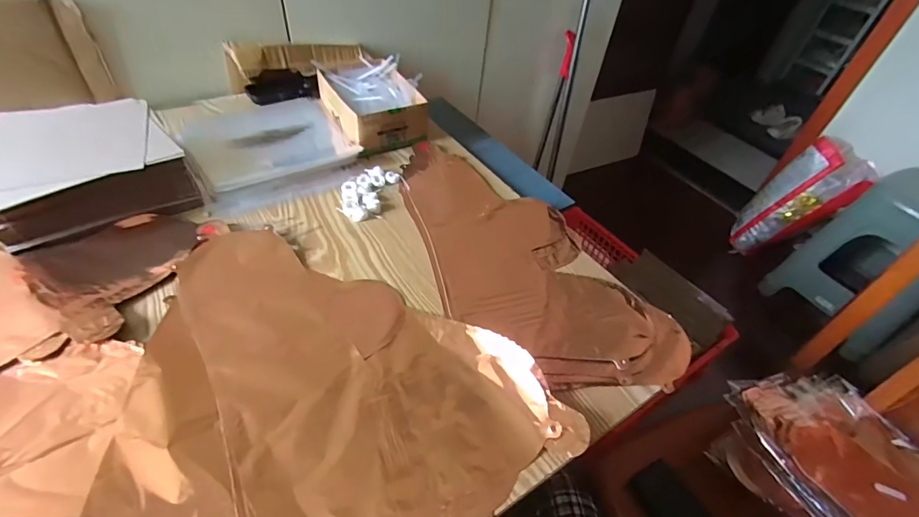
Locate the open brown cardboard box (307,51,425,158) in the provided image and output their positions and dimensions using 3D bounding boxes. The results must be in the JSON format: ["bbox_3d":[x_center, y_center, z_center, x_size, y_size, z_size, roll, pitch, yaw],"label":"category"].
[{"bbox_3d":[-0.145,-0.260,0.714,0.138,0.069,0.195,-17,50,-23],"label":"open brown cardboard box"}]

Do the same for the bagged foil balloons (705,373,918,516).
[{"bbox_3d":[0.579,0.326,0.619,0.276,0.062,0.354,-16,49,-22],"label":"bagged foil balloons"}]

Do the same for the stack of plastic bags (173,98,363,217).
[{"bbox_3d":[-0.292,-0.185,0.657,0.229,0.021,0.262,-22,52,-27],"label":"stack of plastic bags"}]

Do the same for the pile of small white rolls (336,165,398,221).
[{"bbox_3d":[-0.136,-0.097,0.614,0.067,0.012,0.118,14,45,7],"label":"pile of small white rolls"}]

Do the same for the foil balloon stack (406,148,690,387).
[{"bbox_3d":[0.057,-0.013,0.557,0.205,0.020,0.455,-18,50,-23],"label":"foil balloon stack"}]

